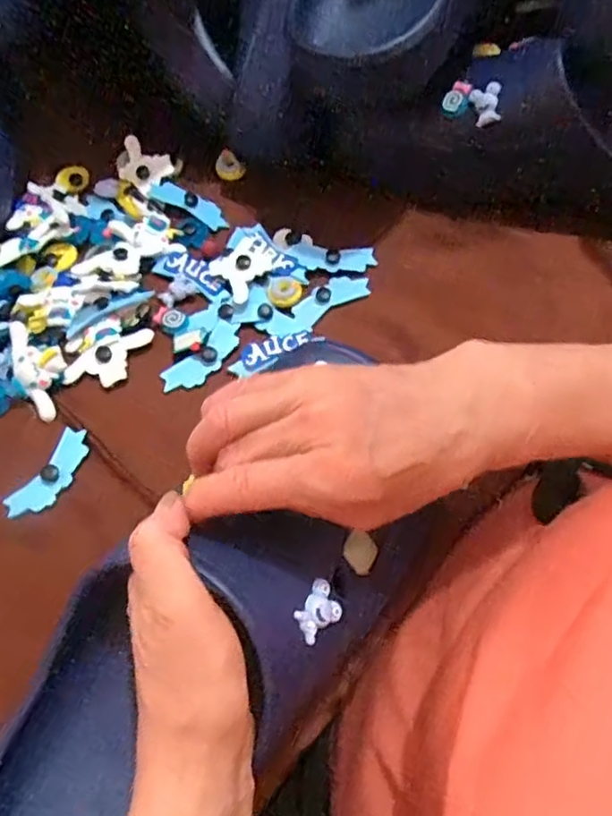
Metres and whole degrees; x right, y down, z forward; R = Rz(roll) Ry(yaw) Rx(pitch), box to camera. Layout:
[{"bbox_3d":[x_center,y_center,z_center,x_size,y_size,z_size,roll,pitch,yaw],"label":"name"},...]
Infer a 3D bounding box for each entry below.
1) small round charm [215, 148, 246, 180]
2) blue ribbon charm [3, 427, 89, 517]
[{"bbox_3d":[-0.059,-0.189,0.508,0.024,0.023,0.009,31,49,-14],"label":"small round charm"},{"bbox_3d":[-0.153,0.040,0.390,0.023,0.007,0.061,27,66,13],"label":"blue ribbon charm"}]

